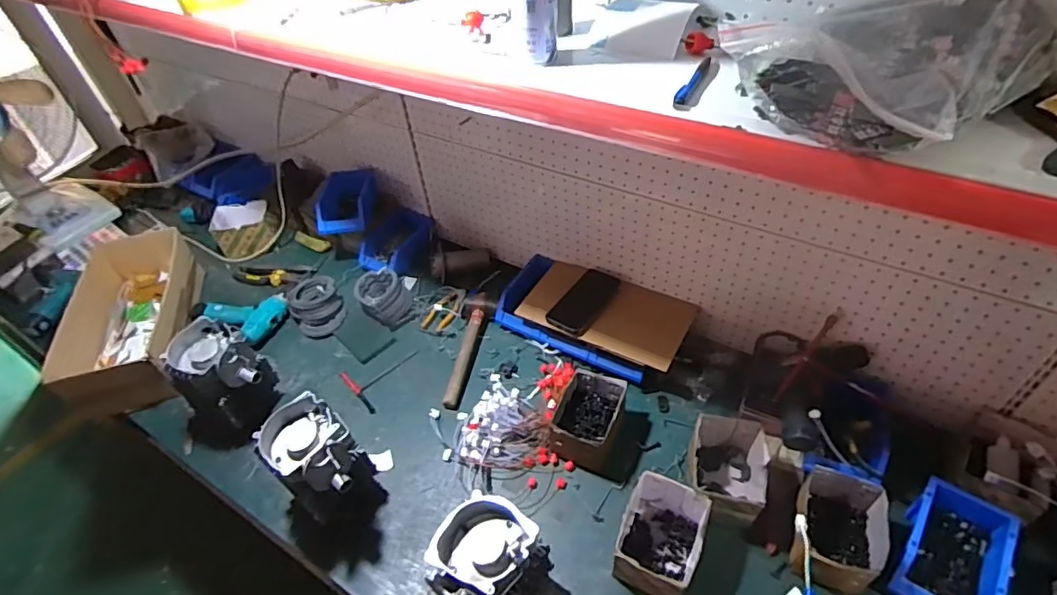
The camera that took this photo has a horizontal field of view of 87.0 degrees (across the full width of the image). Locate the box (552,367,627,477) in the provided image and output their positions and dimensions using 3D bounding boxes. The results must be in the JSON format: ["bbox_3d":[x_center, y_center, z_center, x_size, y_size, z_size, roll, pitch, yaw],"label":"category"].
[{"bbox_3d":[0.107,0.218,1.002,0.115,0.075,0.153,13,49,18],"label":"box"}]

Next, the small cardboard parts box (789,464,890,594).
[{"bbox_3d":[0.472,0.349,0.846,0.124,0.070,0.171,17,50,21],"label":"small cardboard parts box"}]

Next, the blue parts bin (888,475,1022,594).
[{"bbox_3d":[0.614,0.370,0.806,0.123,0.062,0.190,27,54,28],"label":"blue parts bin"}]

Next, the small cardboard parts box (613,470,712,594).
[{"bbox_3d":[0.202,0.365,0.847,0.116,0.093,0.156,13,49,18],"label":"small cardboard parts box"}]

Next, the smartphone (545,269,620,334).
[{"bbox_3d":[0.112,0.005,1.150,0.086,0.011,0.187,24,53,26],"label":"smartphone"}]

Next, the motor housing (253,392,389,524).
[{"bbox_3d":[-0.329,0.280,0.908,0.156,0.200,0.116,32,57,31],"label":"motor housing"}]

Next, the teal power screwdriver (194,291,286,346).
[{"bbox_3d":[-0.659,0.030,1.267,0.210,0.056,0.130,10,48,15],"label":"teal power screwdriver"}]

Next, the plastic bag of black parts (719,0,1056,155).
[{"bbox_3d":[0.336,-0.226,0.526,0.230,0.071,0.200,-30,50,-22],"label":"plastic bag of black parts"}]

